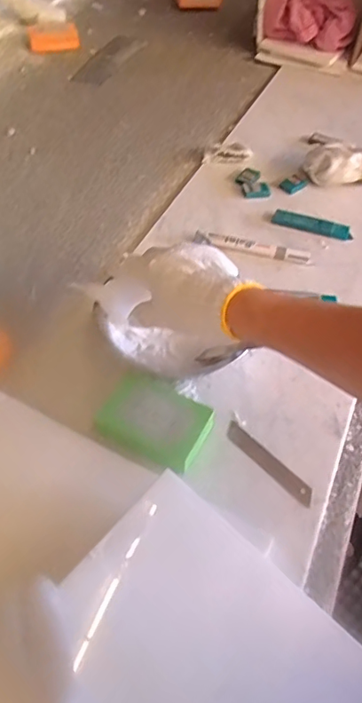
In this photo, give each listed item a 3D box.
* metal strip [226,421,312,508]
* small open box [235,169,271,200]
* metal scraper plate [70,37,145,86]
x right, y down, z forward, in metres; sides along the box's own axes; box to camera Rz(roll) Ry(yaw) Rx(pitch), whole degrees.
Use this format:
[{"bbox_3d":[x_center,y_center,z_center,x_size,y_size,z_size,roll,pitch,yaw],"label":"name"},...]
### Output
[{"bbox_3d":[0.080,0.102,0.486,0.018,0.004,0.098,-35,63,-29],"label":"metal strip"},{"bbox_3d":[0.100,-0.238,0.748,0.039,0.008,0.061,-9,51,-8],"label":"small open box"},{"bbox_3d":[-0.137,-0.576,1.034,0.065,0.008,0.232,16,52,13],"label":"metal scraper plate"}]

